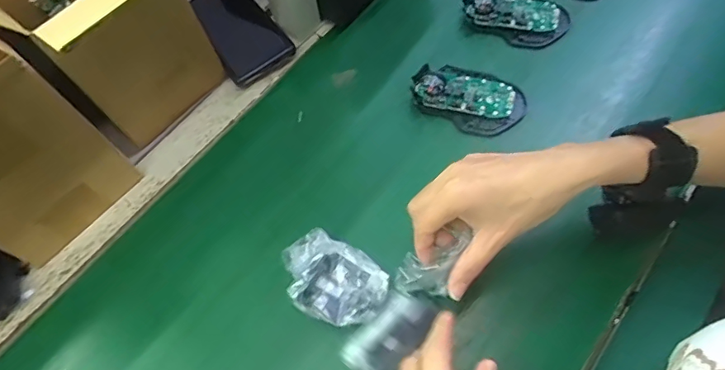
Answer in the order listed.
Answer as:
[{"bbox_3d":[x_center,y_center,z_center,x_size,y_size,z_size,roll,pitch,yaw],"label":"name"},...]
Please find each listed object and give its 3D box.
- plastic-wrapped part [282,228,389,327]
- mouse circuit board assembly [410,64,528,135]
[{"bbox_3d":[-0.027,0.075,0.401,0.093,0.030,0.065,26,66,18],"label":"plastic-wrapped part"},{"bbox_3d":[0.108,-0.092,0.497,0.109,0.034,0.067,26,66,18],"label":"mouse circuit board assembly"}]

